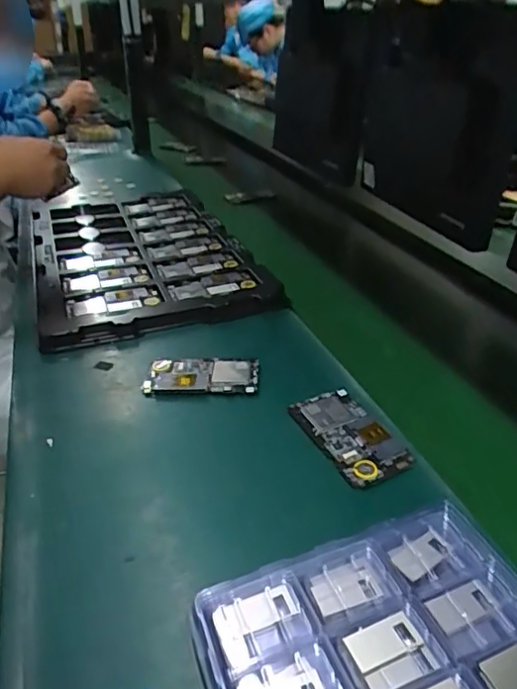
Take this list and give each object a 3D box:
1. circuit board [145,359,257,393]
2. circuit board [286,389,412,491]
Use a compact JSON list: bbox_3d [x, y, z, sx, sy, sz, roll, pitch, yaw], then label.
[{"bbox_3d":[-0.062,0.035,0.618,0.123,0.012,0.058,0,31,-1],"label":"circuit board"},{"bbox_3d":[0.087,0.086,0.525,0.066,0.012,0.121,-15,35,-24],"label":"circuit board"}]

